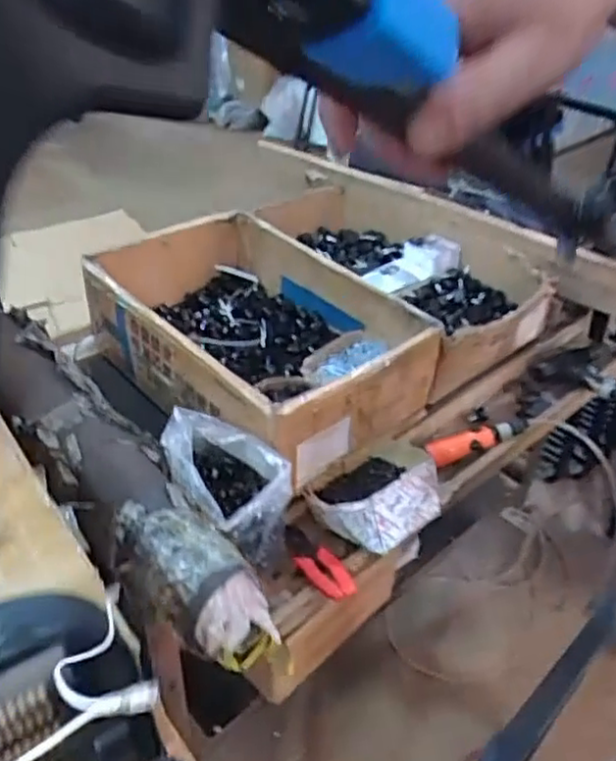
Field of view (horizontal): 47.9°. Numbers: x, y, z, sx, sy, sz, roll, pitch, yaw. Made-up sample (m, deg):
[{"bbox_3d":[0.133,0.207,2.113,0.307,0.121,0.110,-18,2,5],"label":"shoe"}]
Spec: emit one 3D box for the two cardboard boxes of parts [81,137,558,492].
[{"bbox_3d":[0.035,-0.162,1.292,0.767,0.176,0.647,-30,49,-33],"label":"two cardboard boxes of parts"}]

